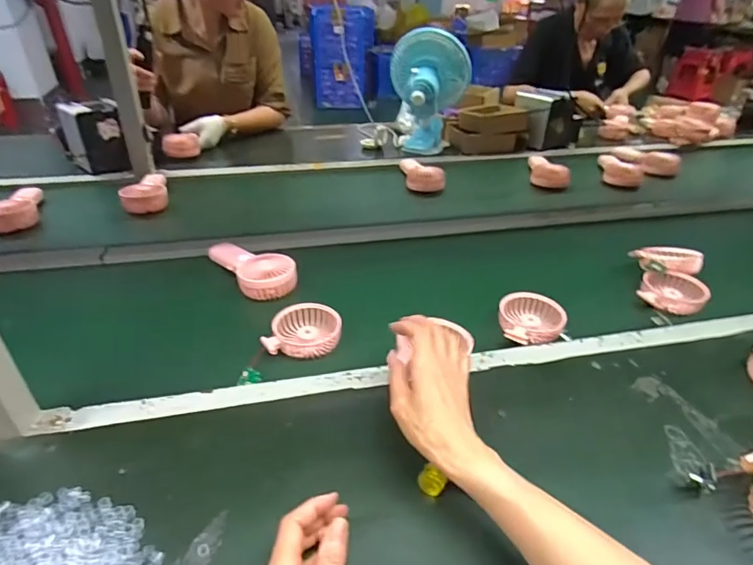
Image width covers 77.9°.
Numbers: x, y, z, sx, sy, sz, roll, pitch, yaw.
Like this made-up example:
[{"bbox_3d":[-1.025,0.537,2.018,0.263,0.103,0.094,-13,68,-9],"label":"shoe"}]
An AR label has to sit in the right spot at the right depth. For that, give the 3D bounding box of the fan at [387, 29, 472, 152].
[{"bbox_3d":[0.140,-0.497,1.254,0.215,0.293,0.169,5,35,5],"label":"fan"}]

